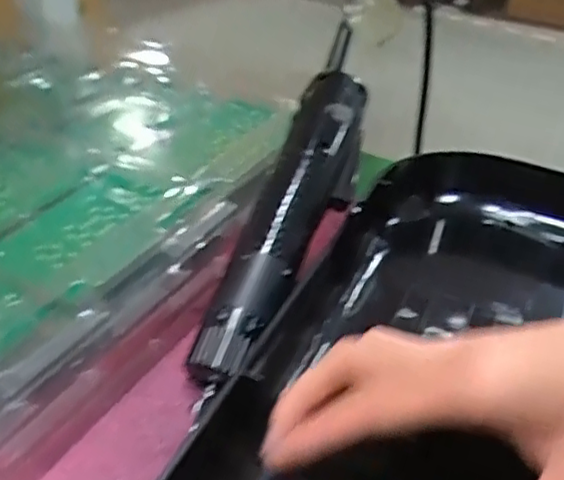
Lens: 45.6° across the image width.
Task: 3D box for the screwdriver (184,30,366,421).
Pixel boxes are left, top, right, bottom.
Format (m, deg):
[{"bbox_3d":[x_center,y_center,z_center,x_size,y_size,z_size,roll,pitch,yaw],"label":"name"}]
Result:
[{"bbox_3d":[0.008,-0.021,0.350,0.037,0.035,0.222,13,57,19],"label":"screwdriver"}]

